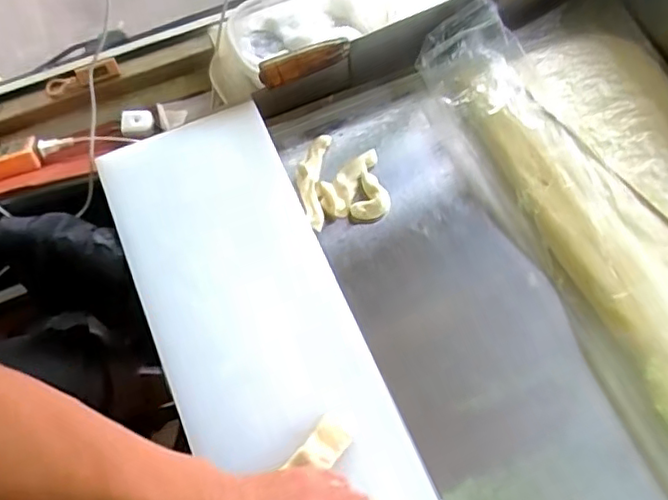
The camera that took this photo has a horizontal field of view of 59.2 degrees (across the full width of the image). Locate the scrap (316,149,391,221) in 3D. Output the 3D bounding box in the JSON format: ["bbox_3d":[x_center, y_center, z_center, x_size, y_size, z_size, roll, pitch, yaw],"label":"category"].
[{"bbox_3d":[0.019,-0.068,0.640,0.073,0.013,0.082,-10,67,-5],"label":"scrap"}]

